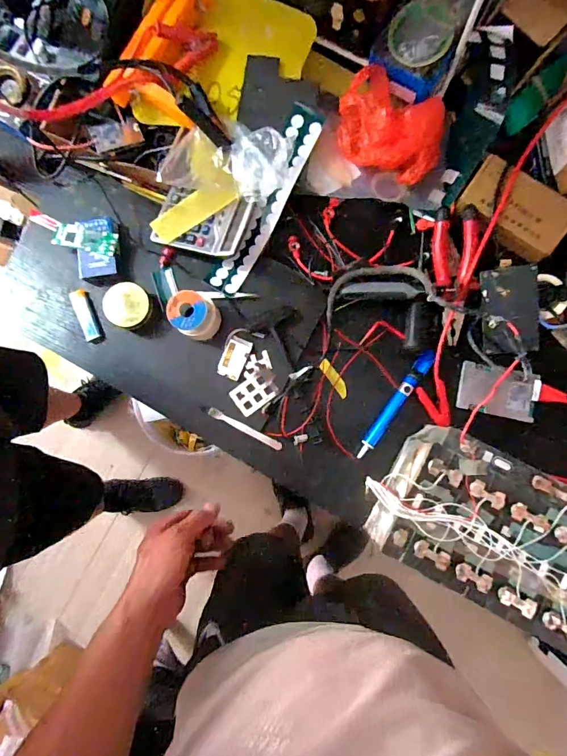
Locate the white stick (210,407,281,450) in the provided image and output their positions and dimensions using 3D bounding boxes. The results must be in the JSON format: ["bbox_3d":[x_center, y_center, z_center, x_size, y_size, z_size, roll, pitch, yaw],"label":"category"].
[{"bbox_3d":[-0.058,0.076,0.621,0.121,0.009,0.013,27,87,4],"label":"white stick"}]

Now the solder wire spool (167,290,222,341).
[{"bbox_3d":[-0.124,-0.087,0.585,0.063,0.065,0.061,36,87,4],"label":"solder wire spool"}]

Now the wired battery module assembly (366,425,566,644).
[{"bbox_3d":[0.283,0.200,0.542,0.344,0.102,0.176,26,86,4],"label":"wired battery module assembly"}]

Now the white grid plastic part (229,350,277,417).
[{"bbox_3d":[-0.042,0.009,0.610,0.084,0.004,0.060,-44,85,-2],"label":"white grid plastic part"}]

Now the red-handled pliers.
[{"bbox_3d":[0.244,-0.149,0.601,0.065,0.034,0.192,4,85,2],"label":"red-handled pliers"}]

